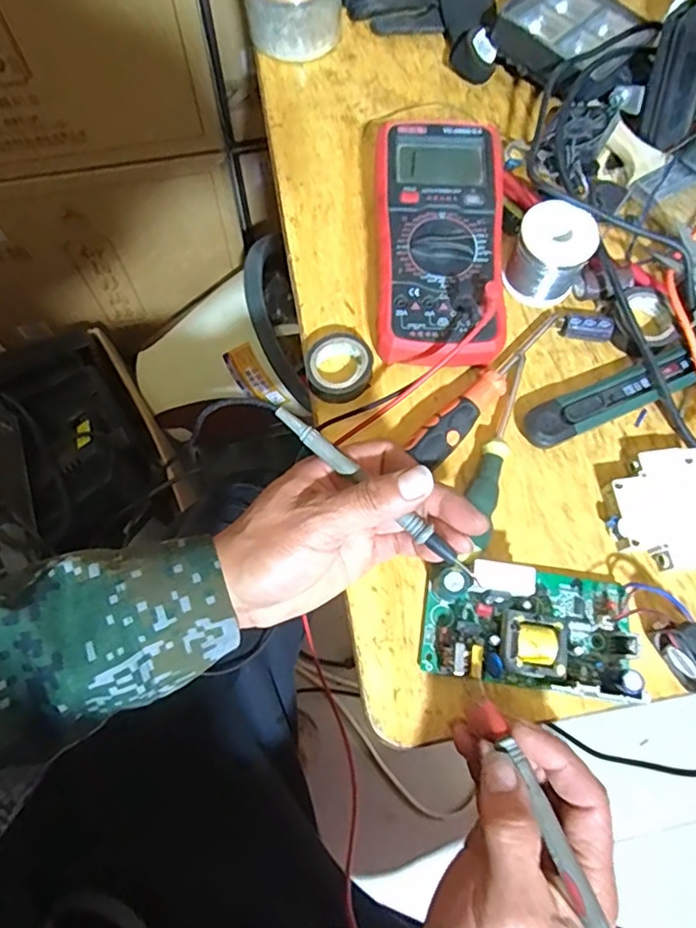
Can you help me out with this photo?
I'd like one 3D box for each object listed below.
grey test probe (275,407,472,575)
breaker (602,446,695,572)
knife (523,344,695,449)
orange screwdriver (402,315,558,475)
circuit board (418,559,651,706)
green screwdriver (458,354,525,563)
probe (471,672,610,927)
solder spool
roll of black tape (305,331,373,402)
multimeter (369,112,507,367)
[{"bbox_3d":[0.012,0.014,0.324,0.134,0.007,0.011,42,76,8],"label":"grey test probe"},{"bbox_3d":[0.204,0.029,0.382,0.068,0.018,0.075,-5,73,-4],"label":"breaker"},{"bbox_3d":[0.184,-0.047,0.406,0.131,0.020,0.029,-24,75,-10],"label":"knife"},{"bbox_3d":[0.097,-0.056,0.405,0.024,0.027,0.156,40,75,10],"label":"orange screwdriver"},{"bbox_3d":[0.107,0.096,0.348,0.120,0.034,0.069,8,72,0],"label":"circuit board"},{"bbox_3d":[0.099,-0.006,0.390,0.020,0.025,0.155,20,73,4],"label":"green screwdriver"},{"bbox_3d":[0.093,0.170,0.277,0.010,0.011,0.137,-21,53,-6],"label":"probe"},{"bbox_3d":[0.147,-0.152,0.425,0.051,0.051,0.048,1,72,-2],"label":"solder spool"},{"bbox_3d":[-0.006,-0.068,0.411,0.047,0.022,0.042,-23,75,-9],"label":"roll of black tape"},{"bbox_3d":[0.064,-0.157,0.426,0.090,0.055,0.185,2,71,0],"label":"multimeter"}]

